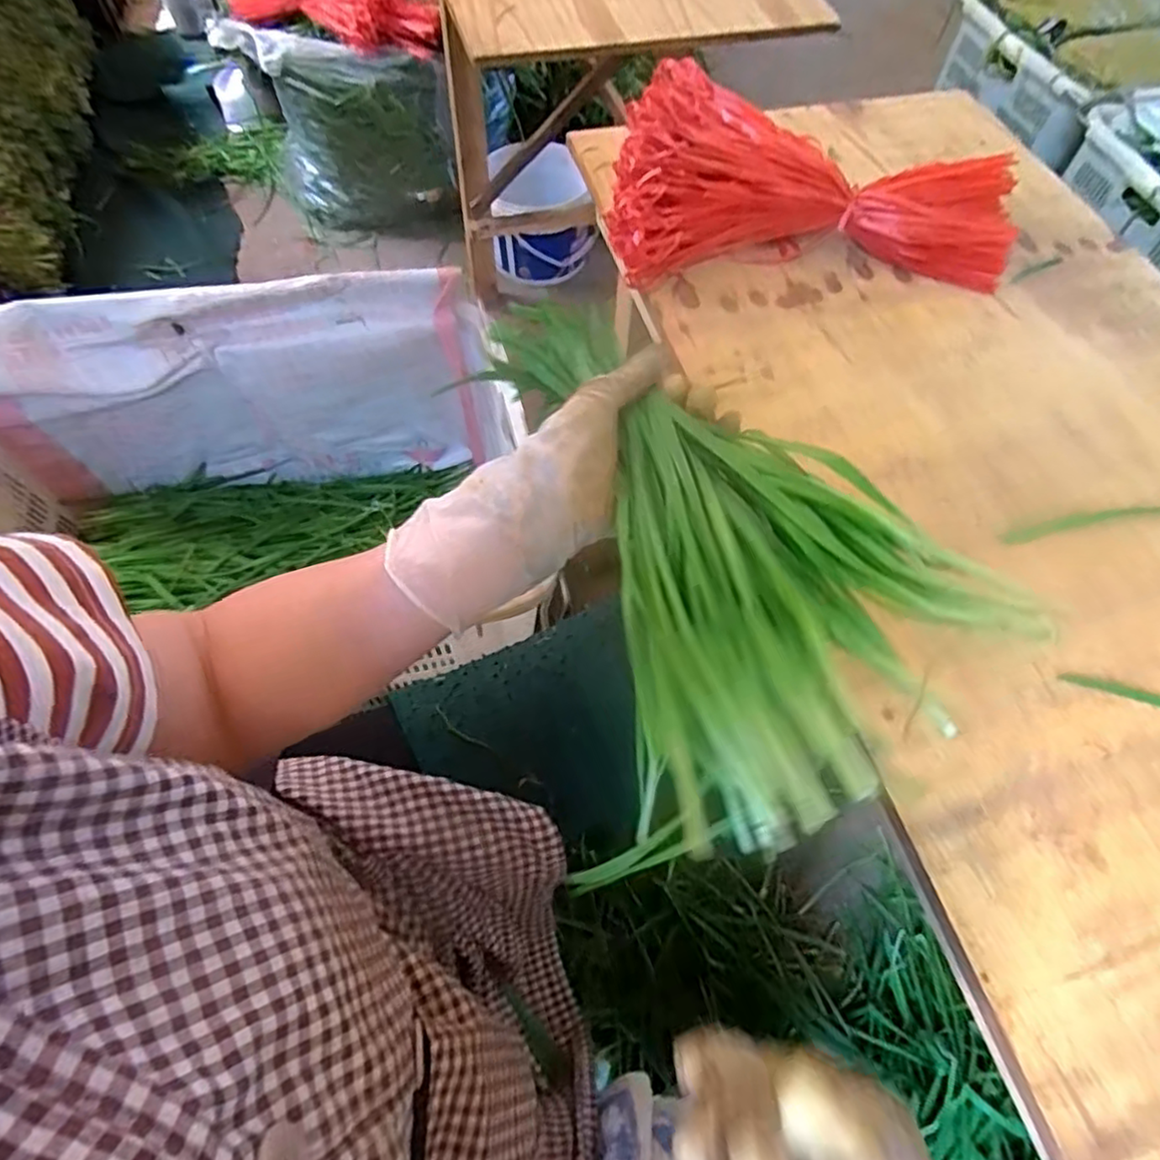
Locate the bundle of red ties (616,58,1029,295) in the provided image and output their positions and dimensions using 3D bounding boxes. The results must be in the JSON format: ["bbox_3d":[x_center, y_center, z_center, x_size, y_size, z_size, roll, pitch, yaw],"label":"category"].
[{"bbox_3d":[0.193,-0.335,0.546,0.333,0.080,0.168,1,61,-2],"label":"bundle of red ties"}]

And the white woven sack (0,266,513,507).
[{"bbox_3d":[-0.447,-0.238,0.902,0.622,0.329,0.067,-12,62,-11],"label":"white woven sack"}]

